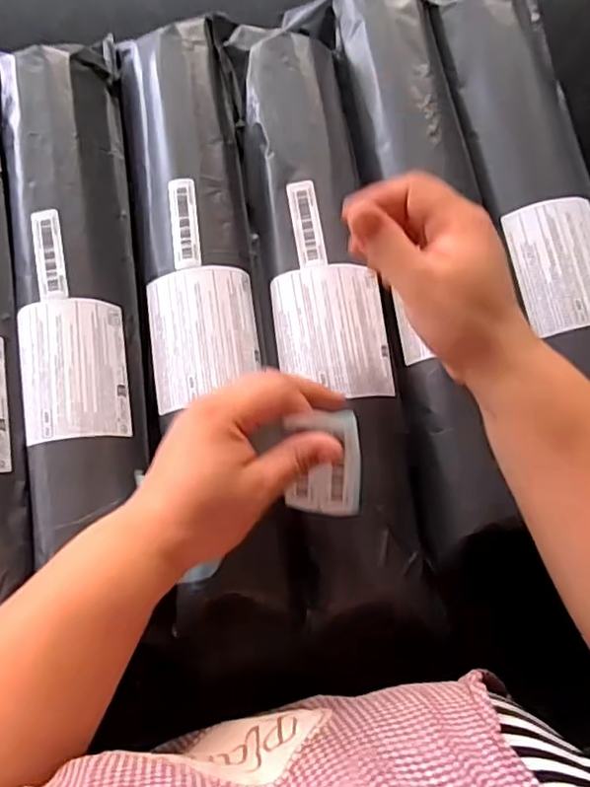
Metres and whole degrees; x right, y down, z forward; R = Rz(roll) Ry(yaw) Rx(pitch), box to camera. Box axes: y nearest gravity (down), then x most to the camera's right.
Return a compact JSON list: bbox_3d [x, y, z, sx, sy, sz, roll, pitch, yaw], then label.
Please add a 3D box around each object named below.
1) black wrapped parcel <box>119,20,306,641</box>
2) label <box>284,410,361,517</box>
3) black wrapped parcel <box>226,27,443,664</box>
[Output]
[{"bbox_3d":[-0.067,-0.059,0.470,0.083,0.052,0.467,-7,78,-3],"label":"black wrapped parcel"},{"bbox_3d":[0.017,0.043,0.375,0.044,0.006,0.073,1,120,5],"label":"label"},{"bbox_3d":[0.021,-0.072,0.474,0.093,0.055,0.480,-8,78,-3],"label":"black wrapped parcel"}]

